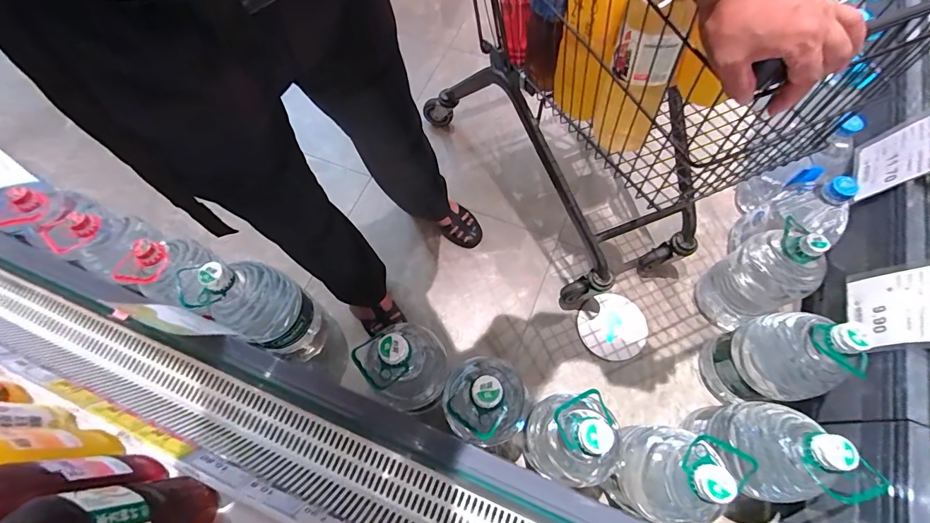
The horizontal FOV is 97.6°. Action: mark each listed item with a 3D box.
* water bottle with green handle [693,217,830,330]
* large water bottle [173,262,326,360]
[{"bbox_3d":[0.683,0.023,0.928,0.177,0.354,0.137,-35,70,-13],"label":"water bottle with green handle"},{"bbox_3d":[-0.443,0.102,0.920,0.153,0.352,0.155,31,71,14],"label":"large water bottle"}]

